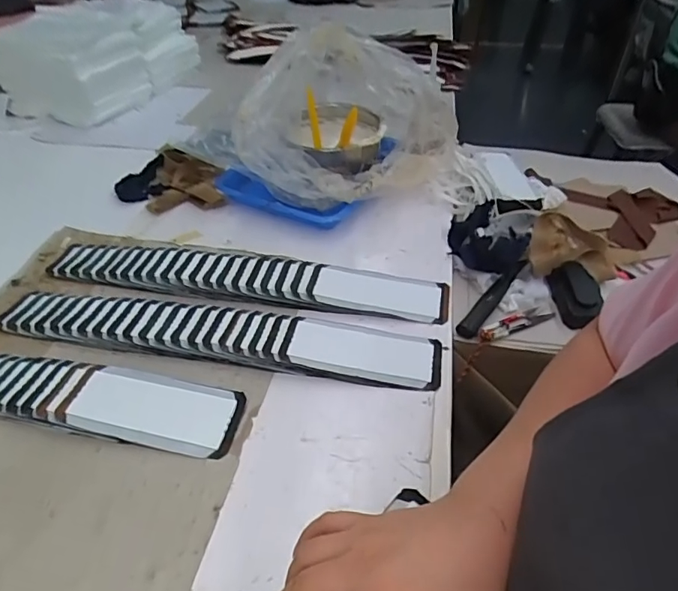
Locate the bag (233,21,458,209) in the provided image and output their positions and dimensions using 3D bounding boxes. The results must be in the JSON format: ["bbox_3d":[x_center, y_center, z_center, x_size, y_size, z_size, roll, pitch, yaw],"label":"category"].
[{"bbox_3d":[0.019,-0.264,0.762,0.297,0.186,0.271,3,41,3],"label":"bag"}]

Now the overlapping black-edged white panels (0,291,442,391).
[{"bbox_3d":[-0.142,0.037,0.555,0.493,0.015,0.074,7,42,8],"label":"overlapping black-edged white panels"}]

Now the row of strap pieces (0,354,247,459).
[{"bbox_3d":[-0.251,0.098,0.494,0.315,0.017,0.075,8,42,9],"label":"row of strap pieces"}]

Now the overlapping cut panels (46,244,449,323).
[{"bbox_3d":[-0.119,-0.029,0.627,0.494,0.017,0.080,7,42,8],"label":"overlapping cut panels"}]

